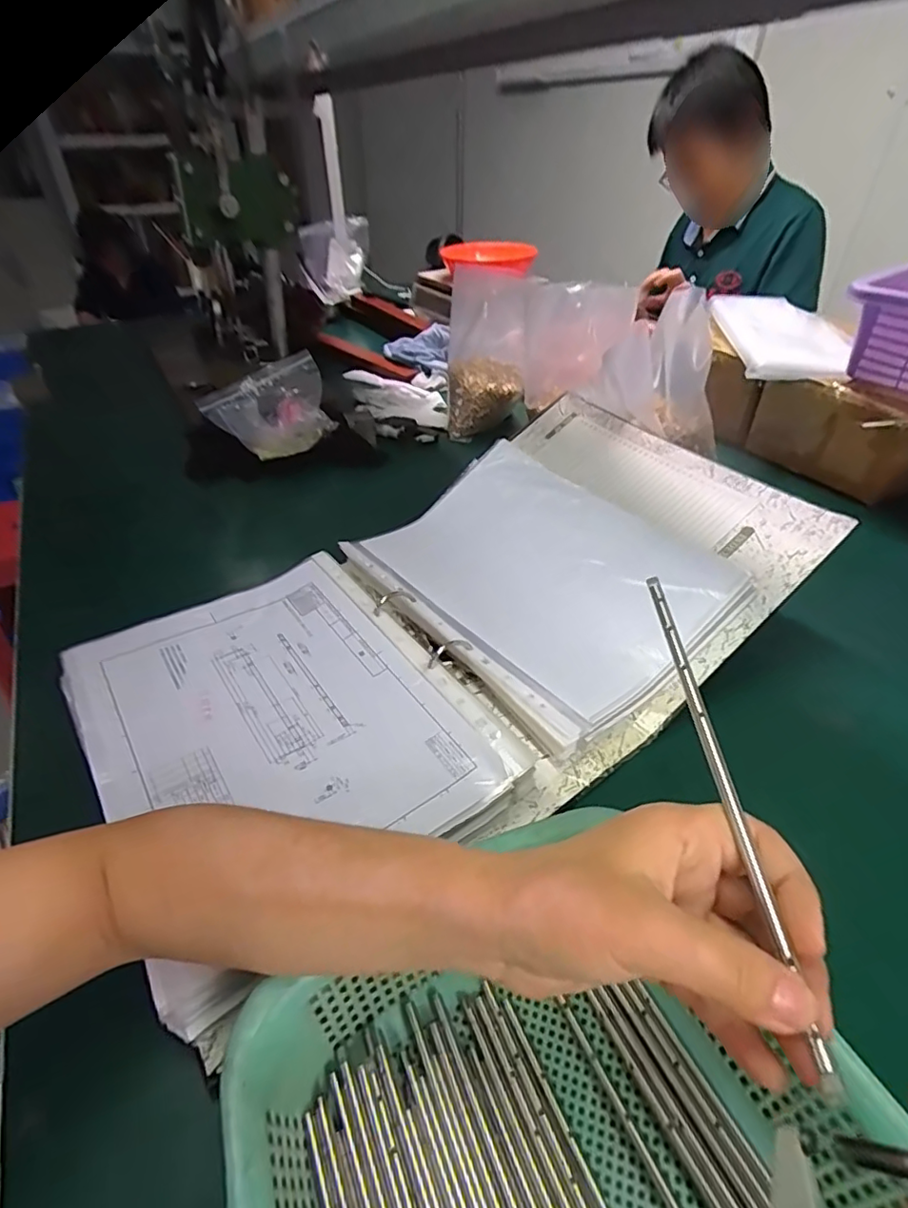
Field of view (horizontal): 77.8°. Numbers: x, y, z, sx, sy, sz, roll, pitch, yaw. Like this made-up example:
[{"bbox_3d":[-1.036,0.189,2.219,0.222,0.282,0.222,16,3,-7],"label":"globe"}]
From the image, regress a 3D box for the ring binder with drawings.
[{"bbox_3d":[0.020,-0.003,0.483,0.591,0.087,0.331,-26,46,-28],"label":"ring binder with drawings"}]

